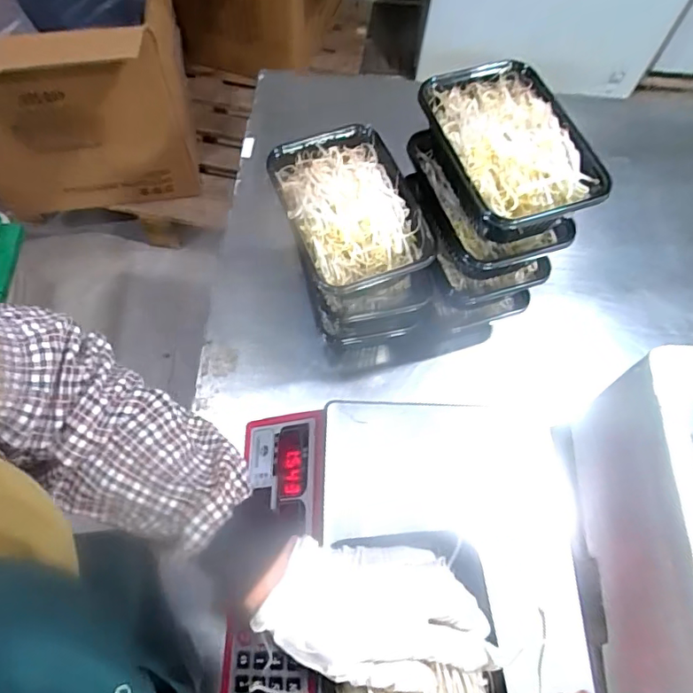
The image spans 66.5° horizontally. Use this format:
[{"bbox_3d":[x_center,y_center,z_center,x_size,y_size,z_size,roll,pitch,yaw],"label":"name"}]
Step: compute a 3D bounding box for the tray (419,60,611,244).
[{"bbox_3d":[0.145,-0.176,0.498,0.131,0.061,0.184,-17,66,-11],"label":"tray"}]

